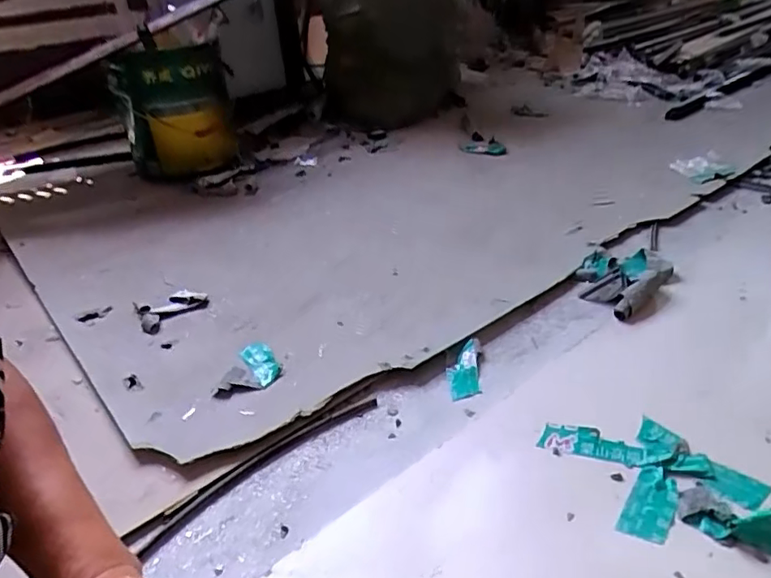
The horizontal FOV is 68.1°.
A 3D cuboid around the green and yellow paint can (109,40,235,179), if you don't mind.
[{"bbox_3d":[-0.536,-0.448,1.470,0.270,0.310,0.238,-12,32,-12],"label":"green and yellow paint can"}]

